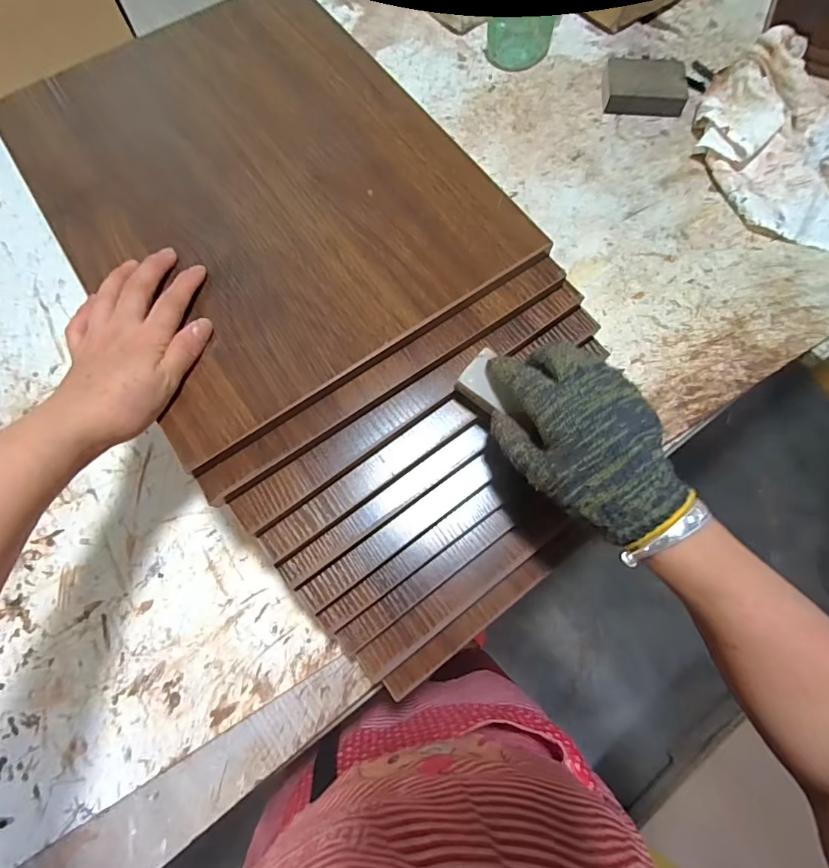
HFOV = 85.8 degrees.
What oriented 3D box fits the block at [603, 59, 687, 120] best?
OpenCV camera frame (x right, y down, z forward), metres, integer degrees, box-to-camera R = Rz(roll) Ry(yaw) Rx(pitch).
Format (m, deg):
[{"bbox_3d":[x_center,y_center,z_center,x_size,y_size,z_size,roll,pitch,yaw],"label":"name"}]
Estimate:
[{"bbox_3d":[0.299,-0.451,0.579,0.097,0.032,0.067,2,73,1],"label":"block"}]

